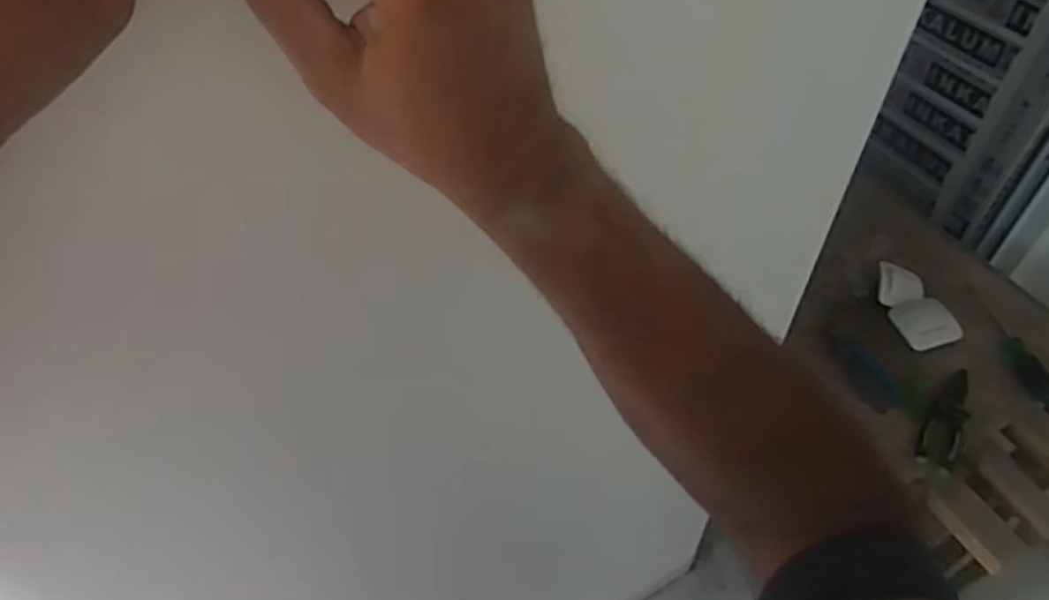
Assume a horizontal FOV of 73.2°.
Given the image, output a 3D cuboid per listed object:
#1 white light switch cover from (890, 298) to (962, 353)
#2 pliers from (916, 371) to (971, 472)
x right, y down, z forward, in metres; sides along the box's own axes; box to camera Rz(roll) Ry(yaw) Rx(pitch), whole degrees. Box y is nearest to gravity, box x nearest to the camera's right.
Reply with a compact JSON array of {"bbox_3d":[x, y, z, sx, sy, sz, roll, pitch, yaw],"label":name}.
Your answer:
[{"bbox_3d":[0.599,0.035,1.054,0.091,0.017,0.077,-16,53,-10],"label":"white light switch cover"},{"bbox_3d":[0.571,0.165,0.946,0.050,0.018,0.157,28,58,22],"label":"pliers"}]

